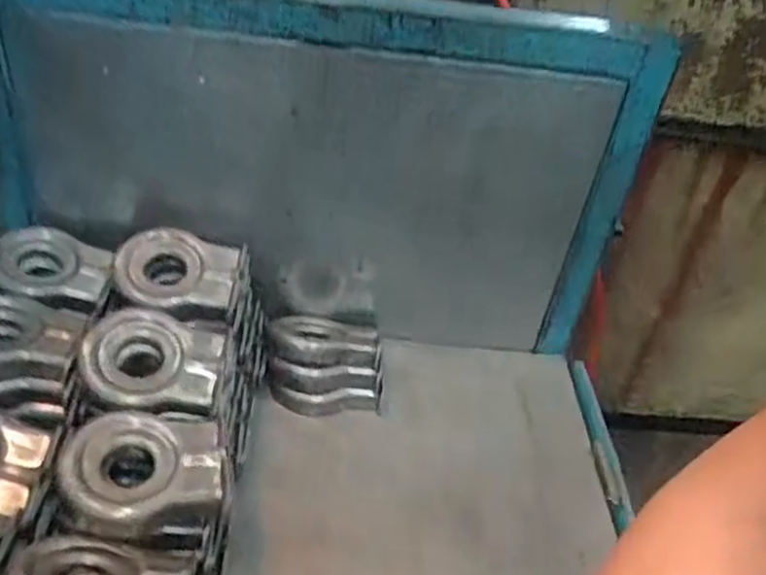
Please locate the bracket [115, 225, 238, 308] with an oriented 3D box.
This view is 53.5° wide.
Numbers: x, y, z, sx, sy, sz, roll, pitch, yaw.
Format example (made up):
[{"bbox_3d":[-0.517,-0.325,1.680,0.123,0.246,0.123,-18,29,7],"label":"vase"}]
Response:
[{"bbox_3d":[-0.209,-0.017,0.747,0.123,0.055,0.065,10,38,-1],"label":"bracket"}]

